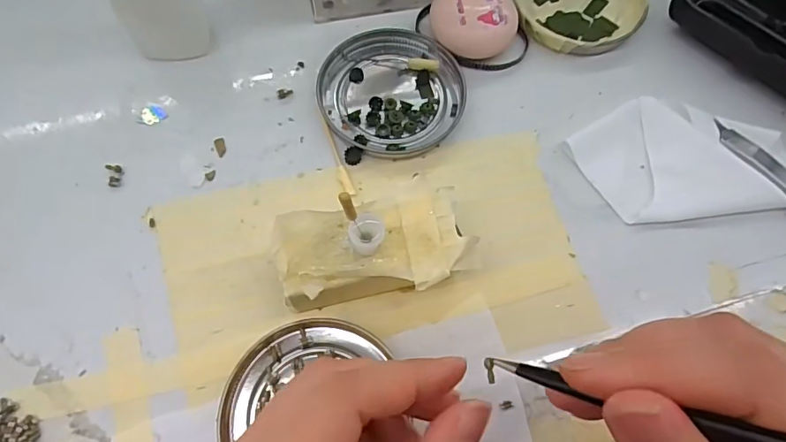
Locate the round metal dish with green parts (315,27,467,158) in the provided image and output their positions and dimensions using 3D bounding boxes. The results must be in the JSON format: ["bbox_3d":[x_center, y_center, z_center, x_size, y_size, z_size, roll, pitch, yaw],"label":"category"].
[{"bbox_3d":[-0.001,-0.072,0.278,0.076,0.009,0.078,1,69,-1],"label":"round metal dish with green parts"}]

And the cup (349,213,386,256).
[{"bbox_3d":[-0.011,0.006,0.206,0.014,0.021,0.012,-7,68,-4],"label":"cup"}]

